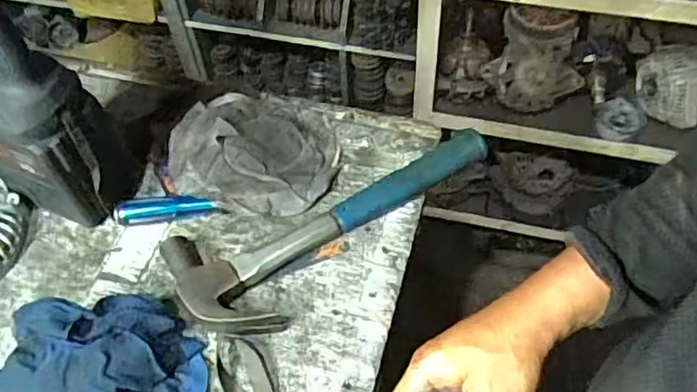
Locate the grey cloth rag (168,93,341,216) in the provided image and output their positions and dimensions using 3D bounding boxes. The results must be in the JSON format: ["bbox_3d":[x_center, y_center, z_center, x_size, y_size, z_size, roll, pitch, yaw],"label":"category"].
[{"bbox_3d":[-0.098,-0.051,0.639,0.170,0.037,0.160,11,55,11],"label":"grey cloth rag"}]

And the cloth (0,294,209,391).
[{"bbox_3d":[-0.193,0.126,0.489,0.144,0.079,0.098,7,54,8],"label":"cloth"}]

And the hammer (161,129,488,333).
[{"bbox_3d":[-0.002,0.029,0.579,0.326,0.032,0.112,-24,56,-14],"label":"hammer"}]

